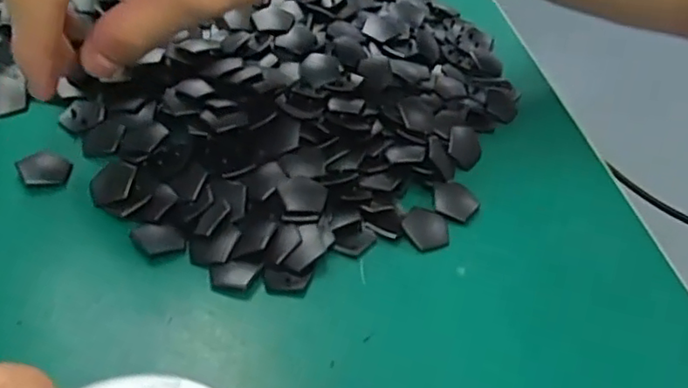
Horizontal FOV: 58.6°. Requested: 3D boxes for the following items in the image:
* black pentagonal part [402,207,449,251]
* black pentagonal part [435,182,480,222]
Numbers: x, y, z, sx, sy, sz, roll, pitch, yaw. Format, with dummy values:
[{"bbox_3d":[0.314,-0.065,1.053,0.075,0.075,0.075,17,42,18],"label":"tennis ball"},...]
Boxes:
[{"bbox_3d":[0.032,0.013,0.237,0.018,0.004,0.018,-14,49,-19],"label":"black pentagonal part"},{"bbox_3d":[0.045,0.003,0.248,0.018,0.006,0.017,13,46,6],"label":"black pentagonal part"}]

